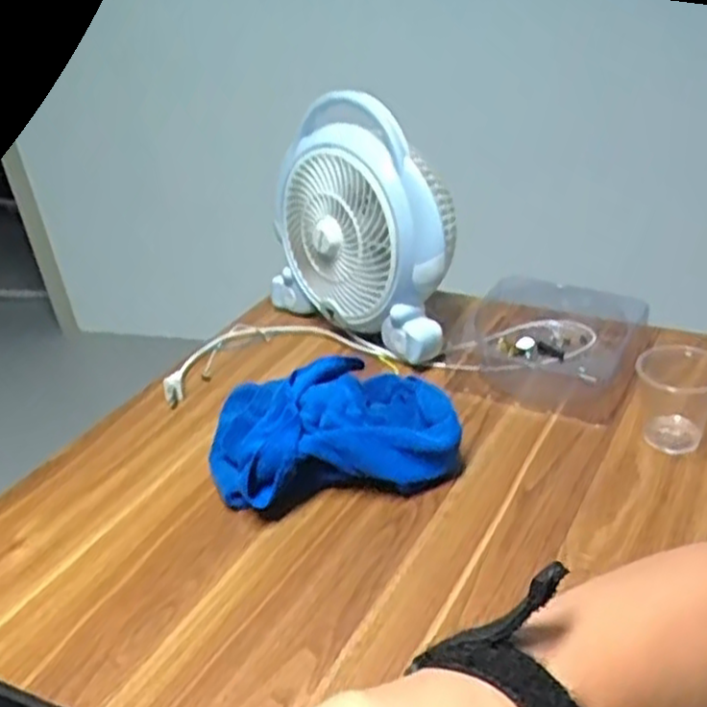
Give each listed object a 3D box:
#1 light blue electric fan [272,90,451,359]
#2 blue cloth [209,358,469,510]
[{"bbox_3d":[0.013,-0.143,0.838,0.117,0.242,0.257,-30,37,-34],"label":"light blue electric fan"},{"bbox_3d":[-0.027,0.057,0.688,0.209,0.076,0.177,-11,30,-7],"label":"blue cloth"}]

